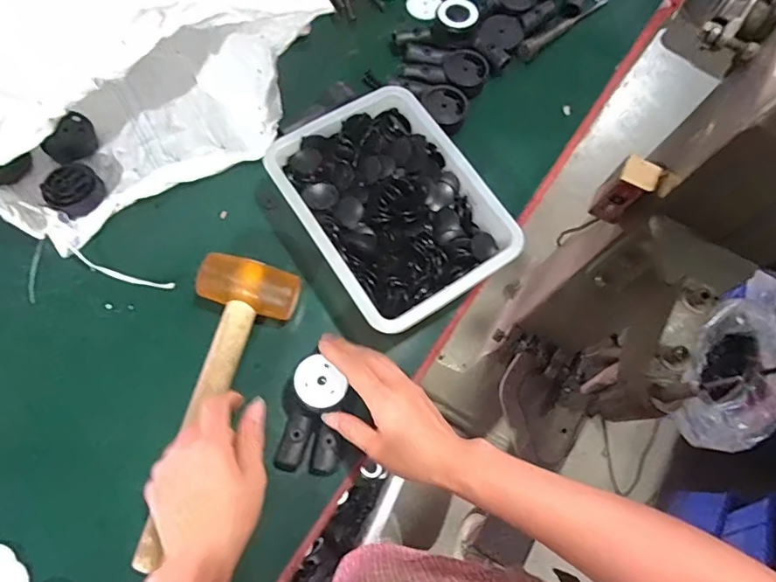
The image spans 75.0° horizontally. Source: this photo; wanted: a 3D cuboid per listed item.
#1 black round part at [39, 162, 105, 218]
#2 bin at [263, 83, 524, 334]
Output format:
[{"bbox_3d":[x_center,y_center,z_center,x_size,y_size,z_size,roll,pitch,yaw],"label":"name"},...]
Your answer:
[{"bbox_3d":[-0.333,-0.108,0.537,0.049,0.035,0.055,31,73,8],"label":"black round part"},{"bbox_3d":[0.001,-0.086,0.536,0.177,0.063,0.234,-31,75,-12],"label":"bin"}]

